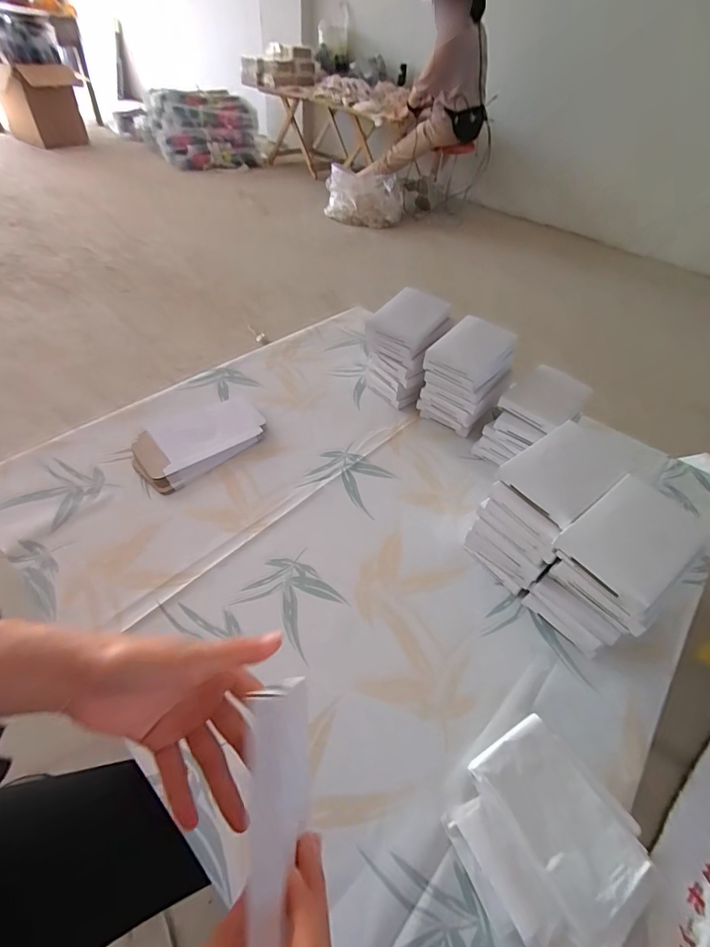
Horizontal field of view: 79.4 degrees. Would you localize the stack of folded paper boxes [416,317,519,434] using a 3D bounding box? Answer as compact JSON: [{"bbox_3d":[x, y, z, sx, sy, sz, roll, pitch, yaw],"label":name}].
[{"bbox_3d":[0.169,-0.137,0.662,0.101,0.152,0.126,34,52,23],"label":"stack of folded paper boxes"}]

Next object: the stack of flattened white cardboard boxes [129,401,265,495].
[{"bbox_3d":[-0.228,-0.051,0.635,0.118,0.015,0.197,35,52,24],"label":"stack of flattened white cardboard boxes"}]

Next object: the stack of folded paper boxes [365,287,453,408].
[{"bbox_3d":[0.078,-0.193,0.705,0.112,0.158,0.112,29,50,20],"label":"stack of folded paper boxes"}]

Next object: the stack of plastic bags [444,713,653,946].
[{"bbox_3d":[0.156,0.295,0.347,0.137,0.016,0.135,-25,54,-27],"label":"stack of plastic bags"}]

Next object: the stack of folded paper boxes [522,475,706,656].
[{"bbox_3d":[0.254,0.106,0.437,0.124,0.154,0.094,-28,55,-28],"label":"stack of folded paper boxes"}]

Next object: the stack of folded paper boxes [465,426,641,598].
[{"bbox_3d":[0.205,0.045,0.487,0.123,0.159,0.093,-28,56,-29],"label":"stack of folded paper boxes"}]

